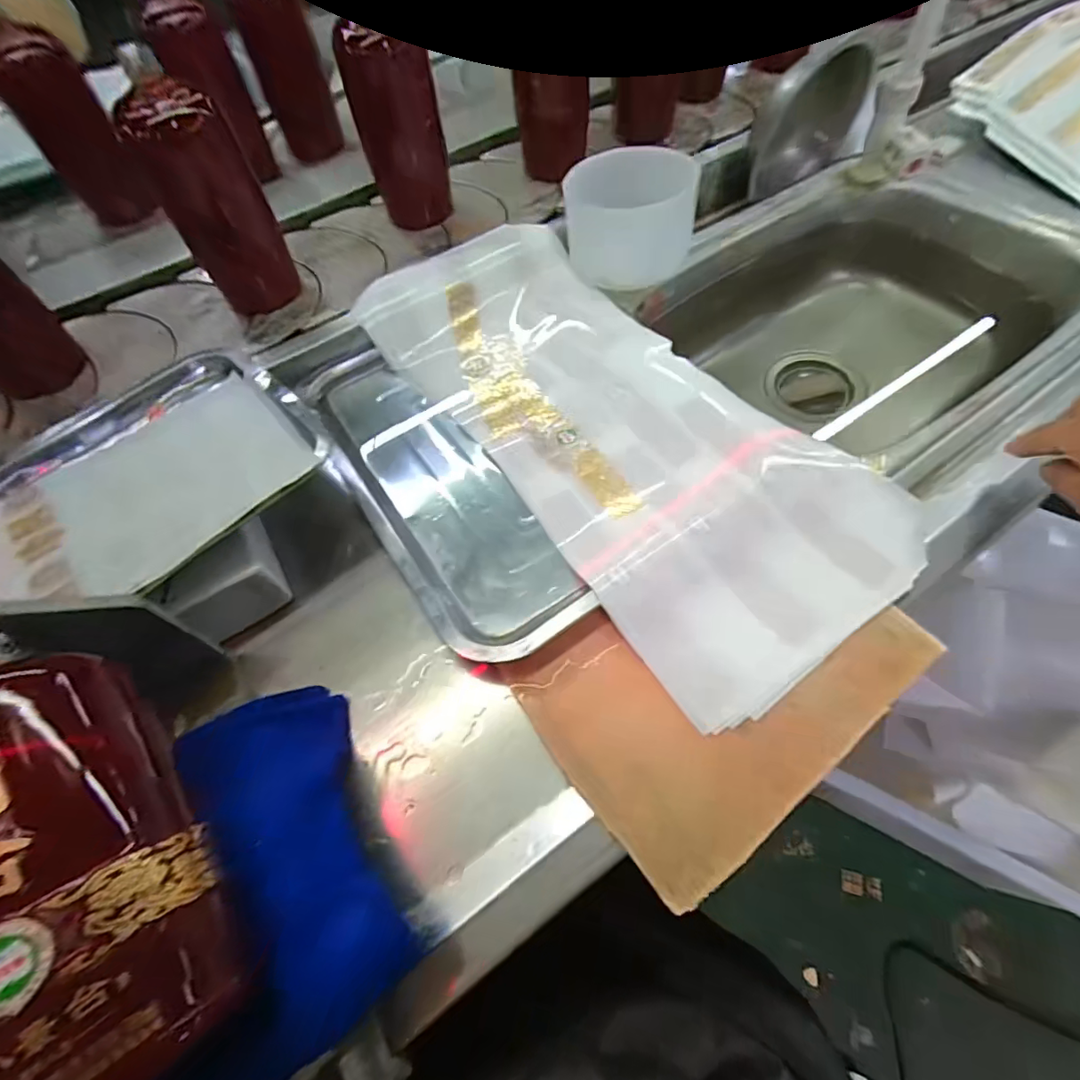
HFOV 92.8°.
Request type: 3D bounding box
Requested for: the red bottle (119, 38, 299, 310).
[{"bbox_3d":[-0.297,-0.309,0.469,0.082,0.175,0.078,-29,62,-13],"label":"red bottle"}]

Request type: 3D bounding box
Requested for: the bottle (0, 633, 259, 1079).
[{"bbox_3d":[-0.187,0.114,0.204,0.071,0.077,0.185,-35,67,-16],"label":"bottle"}]

